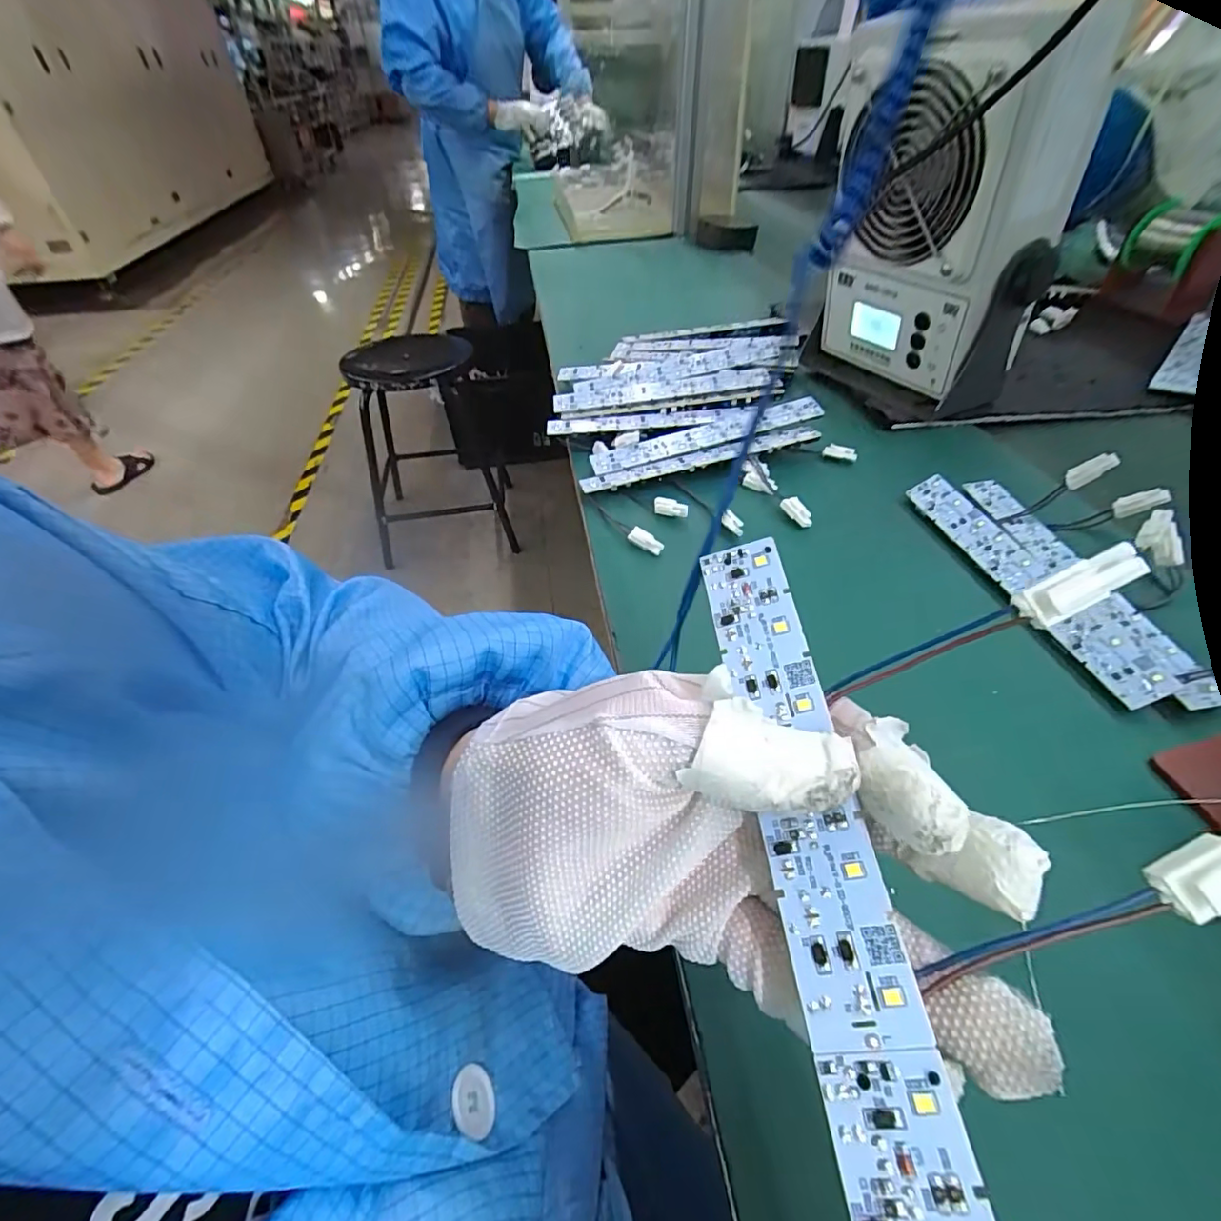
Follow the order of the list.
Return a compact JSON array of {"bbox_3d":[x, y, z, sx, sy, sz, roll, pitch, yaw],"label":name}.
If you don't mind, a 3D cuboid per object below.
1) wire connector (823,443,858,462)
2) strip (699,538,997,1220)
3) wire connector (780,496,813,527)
[{"bbox_3d":[0.188,-0.131,0.452,0.027,0.008,0.013,10,46,11],"label":"wire connector"},{"bbox_3d":[0.050,0.062,0.128,0.024,0.004,0.187,-17,56,16],"label":"strip"},{"bbox_3d":[0.132,-0.070,0.391,0.010,0.008,0.026,-33,75,-27],"label":"wire connector"}]

